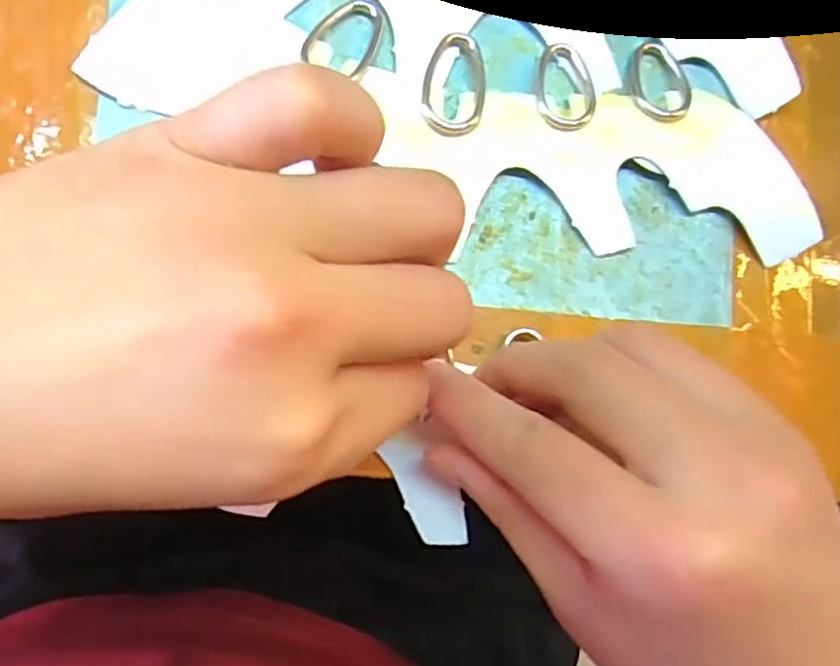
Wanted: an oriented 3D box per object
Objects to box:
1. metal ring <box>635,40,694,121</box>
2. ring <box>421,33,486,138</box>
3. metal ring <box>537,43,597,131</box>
[{"bbox_3d":[0.079,-0.083,0.224,0.018,0.004,0.027,-5,80,-1],"label":"metal ring"},{"bbox_3d":[0.011,-0.077,0.212,0.019,0.004,0.033,12,83,-8],"label":"ring"},{"bbox_3d":[0.047,-0.078,0.218,0.018,0.006,0.028,4,80,-2],"label":"metal ring"}]

